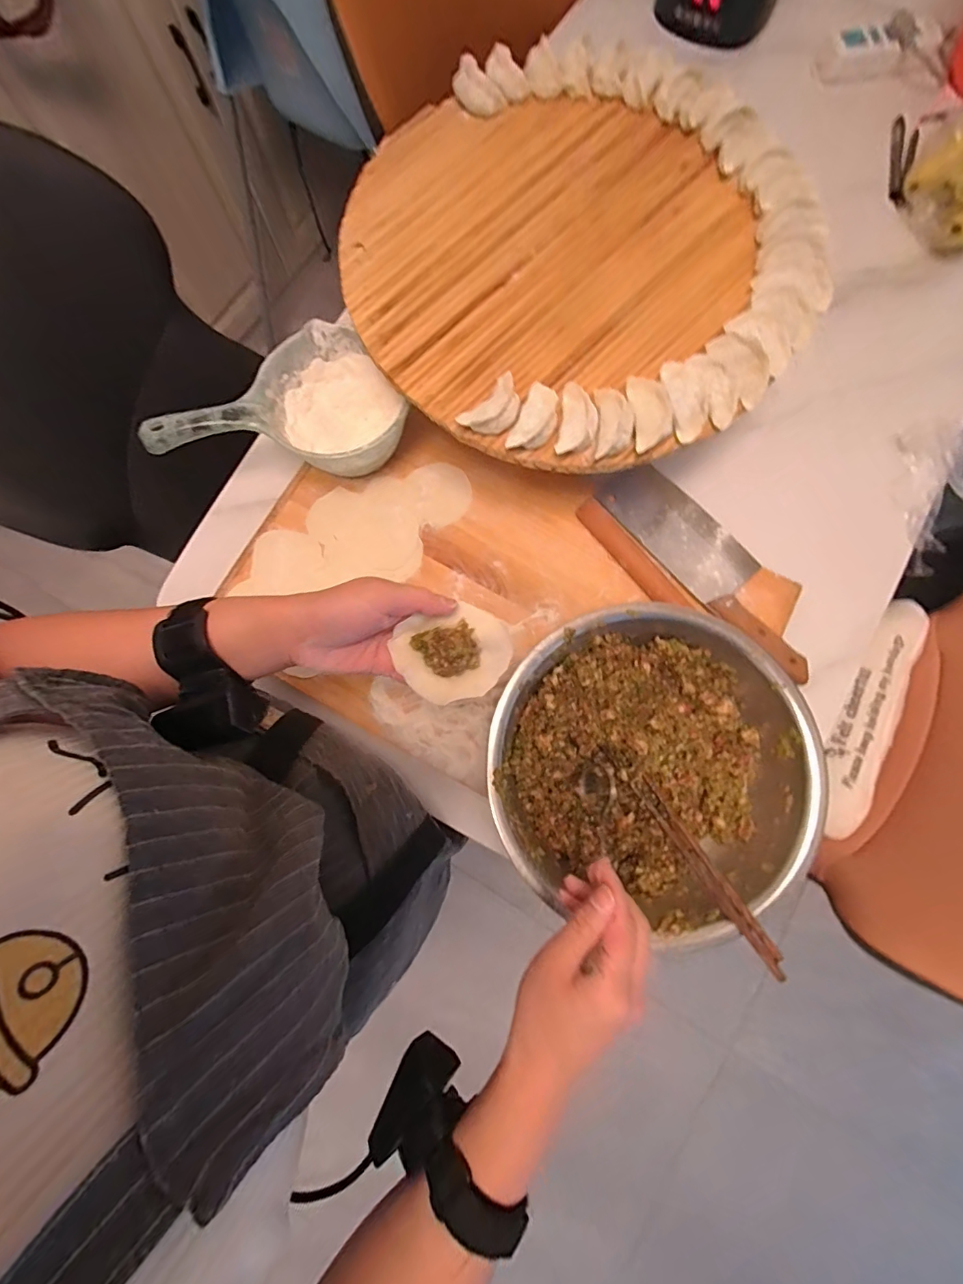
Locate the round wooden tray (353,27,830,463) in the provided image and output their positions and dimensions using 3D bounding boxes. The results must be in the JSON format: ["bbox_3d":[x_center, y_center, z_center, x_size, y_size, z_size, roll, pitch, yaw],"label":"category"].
[{"bbox_3d":[0.101,-0.381,0.463,0.454,0.043,0.437,0,79,0],"label":"round wooden tray"}]

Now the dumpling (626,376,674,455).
[{"bbox_3d":[0.153,-0.208,0.424,0.034,0.021,0.068,-8,79,-1],"label":"dumpling"}]

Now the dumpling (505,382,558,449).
[{"bbox_3d":[0.049,-0.201,0.421,0.034,0.023,0.066,24,80,5],"label":"dumpling"}]

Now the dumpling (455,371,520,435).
[{"bbox_3d":[0.011,-0.209,0.423,0.058,0.024,0.034,-43,82,-7],"label":"dumpling"}]

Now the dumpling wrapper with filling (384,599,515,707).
[{"bbox_3d":[-0.019,0.009,0.340,0.079,0.019,0.064,-22,80,-4],"label":"dumpling wrapper with filling"}]

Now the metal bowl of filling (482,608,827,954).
[{"bbox_3d":[0.159,0.112,0.458,0.281,0.092,0.280,0,79,0],"label":"metal bowl of filling"}]

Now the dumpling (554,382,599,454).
[{"bbox_3d":[0.087,-0.200,0.419,0.034,0.029,0.065,9,79,2],"label":"dumpling"}]

